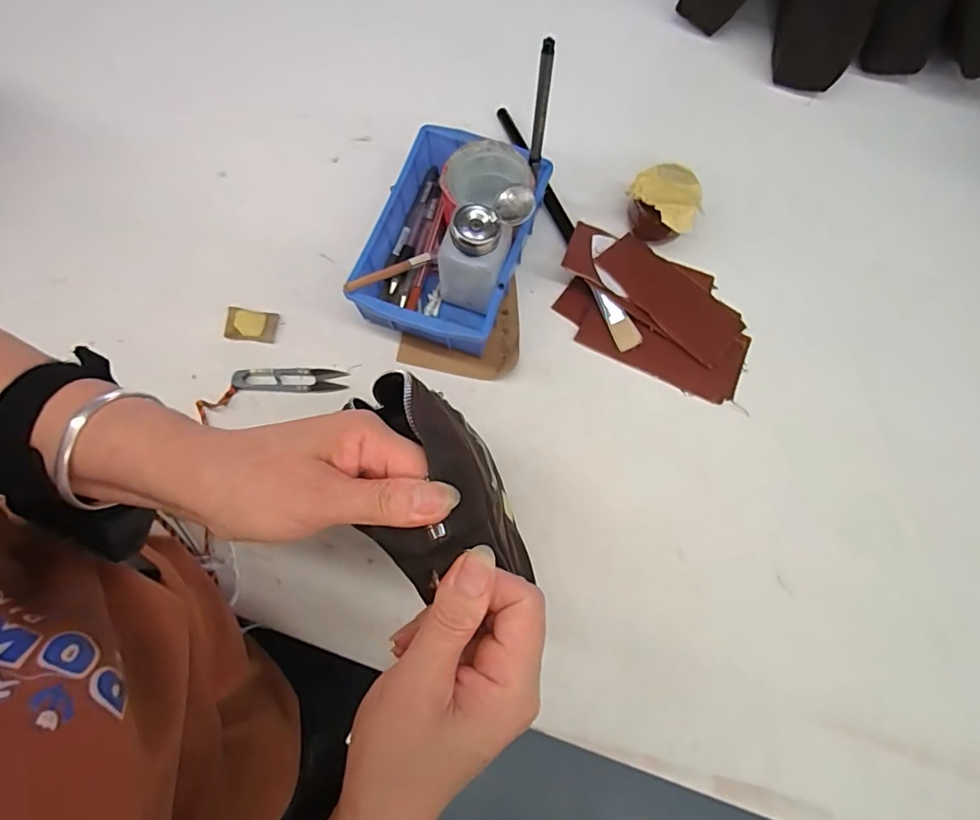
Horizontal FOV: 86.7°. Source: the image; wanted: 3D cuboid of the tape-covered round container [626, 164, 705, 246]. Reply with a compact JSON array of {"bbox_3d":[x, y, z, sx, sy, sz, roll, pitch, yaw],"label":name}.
[{"bbox_3d":[0.171,-0.201,0.513,0.068,0.057,0.065,0,74,1],"label":"tape-covered round container"}]

